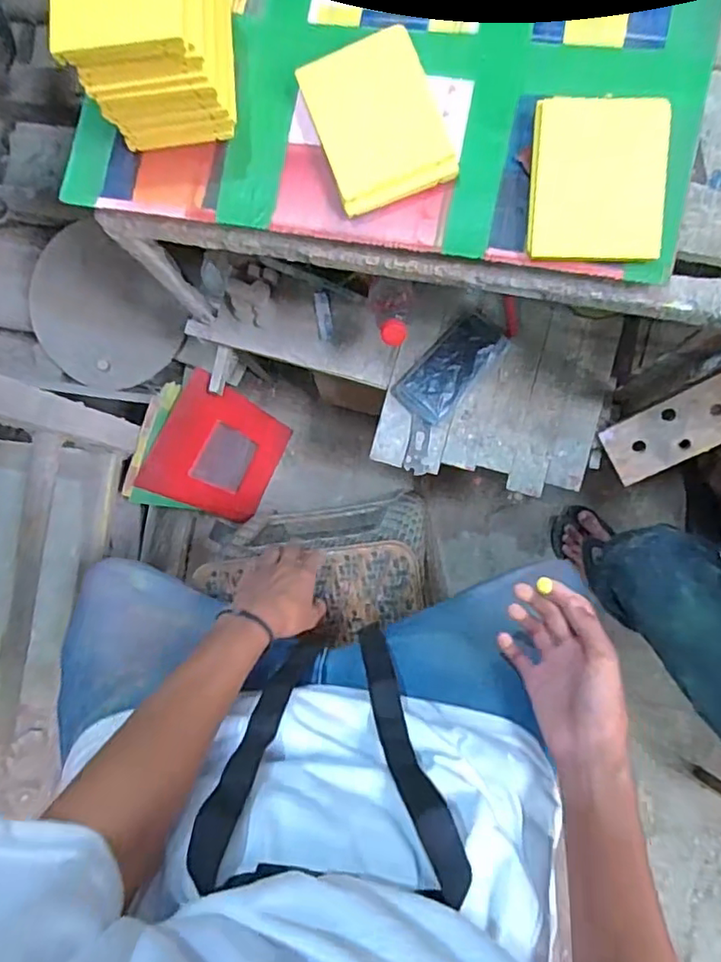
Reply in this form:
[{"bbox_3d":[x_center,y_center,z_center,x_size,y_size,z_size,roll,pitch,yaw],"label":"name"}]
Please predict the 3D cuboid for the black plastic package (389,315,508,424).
[{"bbox_3d":[0.134,-0.163,0.857,0.167,0.019,0.084,-45,84,1],"label":"black plastic package"}]

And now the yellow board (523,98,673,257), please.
[{"bbox_3d":[0.212,-0.269,0.524,0.114,0.008,0.137,4,94,7],"label":"yellow board"}]

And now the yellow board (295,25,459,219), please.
[{"bbox_3d":[0.015,-0.341,0.561,0.112,0.020,0.155,-19,85,4],"label":"yellow board"}]

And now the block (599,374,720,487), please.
[{"bbox_3d":[0.445,-0.071,0.825,0.189,0.019,0.094,-29,101,19],"label":"block"}]

